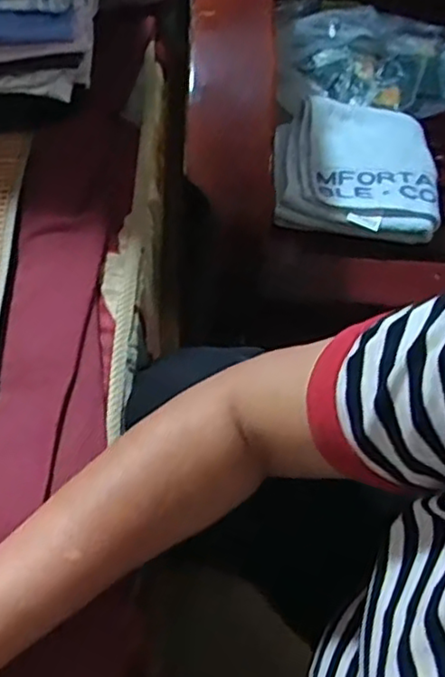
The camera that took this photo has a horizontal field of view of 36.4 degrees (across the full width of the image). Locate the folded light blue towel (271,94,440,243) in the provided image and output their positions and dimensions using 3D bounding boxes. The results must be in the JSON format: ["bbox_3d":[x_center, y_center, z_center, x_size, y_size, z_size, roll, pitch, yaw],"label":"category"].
[{"bbox_3d":[0.150,-0.198,0.767,0.179,0.036,0.178,8,59,1],"label":"folded light blue towel"}]

